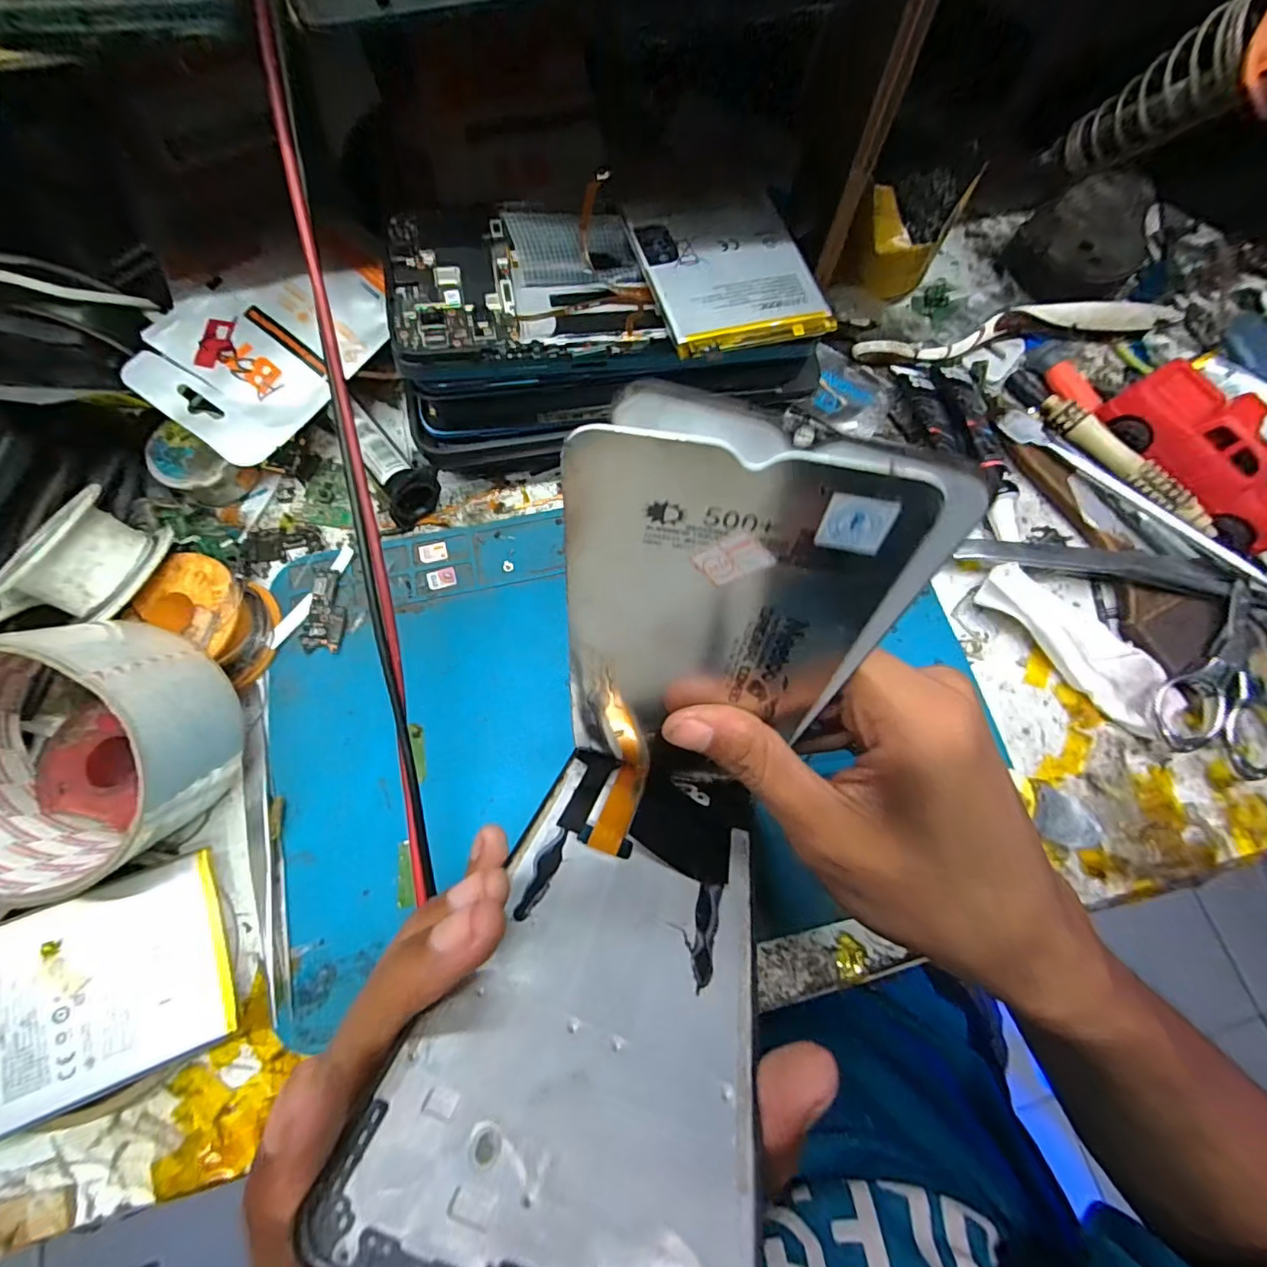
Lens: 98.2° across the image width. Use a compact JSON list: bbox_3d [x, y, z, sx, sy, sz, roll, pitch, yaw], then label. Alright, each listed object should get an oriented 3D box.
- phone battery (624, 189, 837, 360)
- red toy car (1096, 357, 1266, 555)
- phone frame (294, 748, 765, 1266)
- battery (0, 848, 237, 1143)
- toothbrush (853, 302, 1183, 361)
[{"bbox_3d":[0.036,-0.139,0.209,0.063,0.006,0.071,-18,74,-7],"label":"phone battery"},{"bbox_3d":[0.269,-0.083,0.252,0.051,0.032,0.092,-25,75,-8],"label":"red toy car"},{"bbox_3d":[-0.001,0.075,0.148,0.069,0.156,0.008,19,110,5],"label":"phone frame"},{"bbox_3d":[-0.184,0.120,0.183,0.085,0.004,0.061,-20,76,-15],"label":"battery"},{"bbox_3d":[0.203,-0.161,0.291,0.181,0.016,0.023,-11,73,-4],"label":"toothbrush"}]

